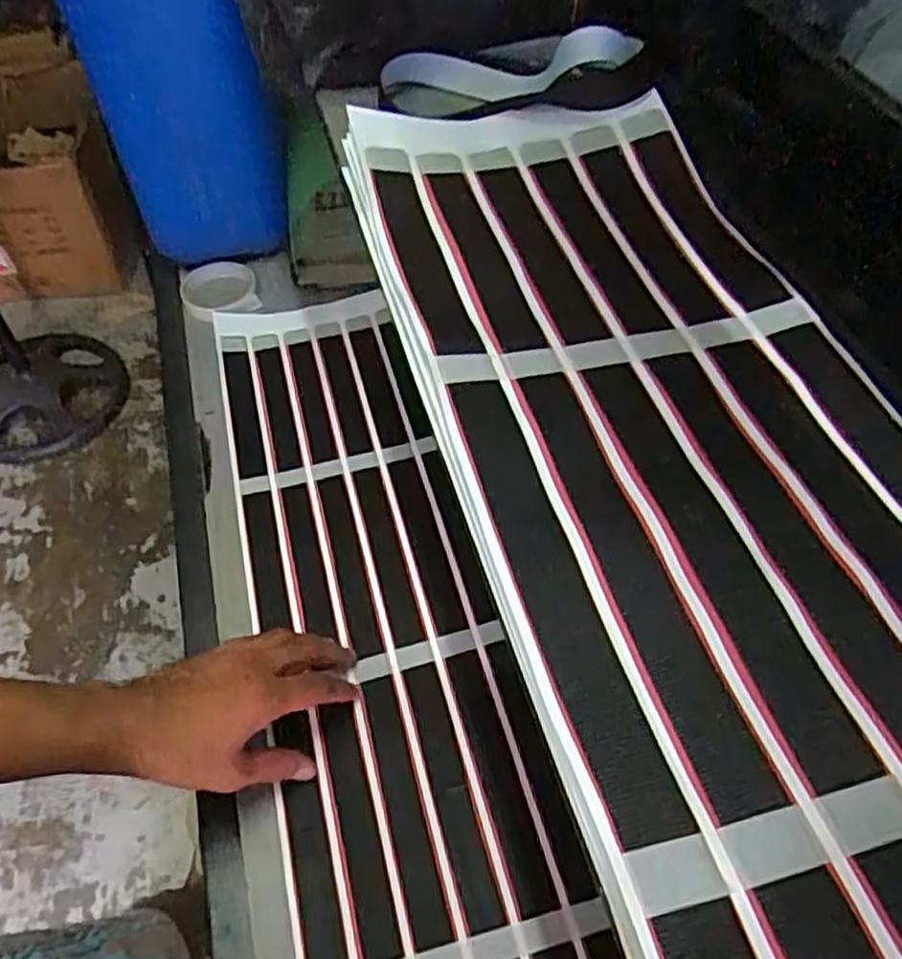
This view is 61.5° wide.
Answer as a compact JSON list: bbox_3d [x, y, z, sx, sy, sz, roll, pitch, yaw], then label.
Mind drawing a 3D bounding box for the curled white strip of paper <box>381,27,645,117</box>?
[{"bbox_3d":[0.047,-0.312,0.563,0.192,0.044,0.089,11,50,36],"label":"curled white strip of paper"}]

